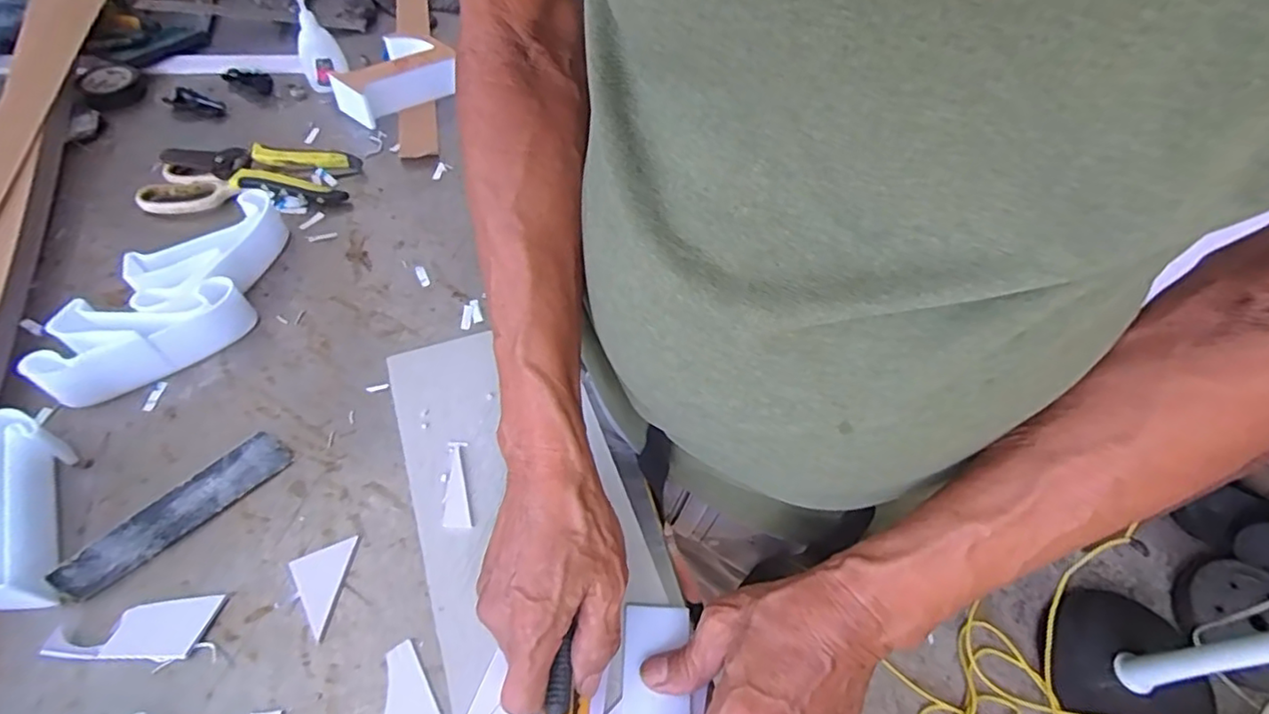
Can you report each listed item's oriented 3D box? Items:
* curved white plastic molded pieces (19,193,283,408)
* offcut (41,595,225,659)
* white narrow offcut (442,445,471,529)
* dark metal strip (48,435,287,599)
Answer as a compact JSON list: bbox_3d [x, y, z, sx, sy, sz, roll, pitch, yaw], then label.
[{"bbox_3d":[-0.358,-0.047,0.489,0.096,0.044,0.208,35,61,20],"label":"curved white plastic molded pieces"},{"bbox_3d":[-0.295,0.160,0.362,0.083,0.015,0.032,-4,56,-5],"label":"offcut"},{"bbox_3d":[-0.124,0.090,0.420,0.017,0.004,0.059,-13,57,-11],"label":"white narrow offcut"},{"bbox_3d":[-0.293,0.100,0.398,0.133,0.007,0.029,-41,108,-30],"label":"dark metal strip"}]

